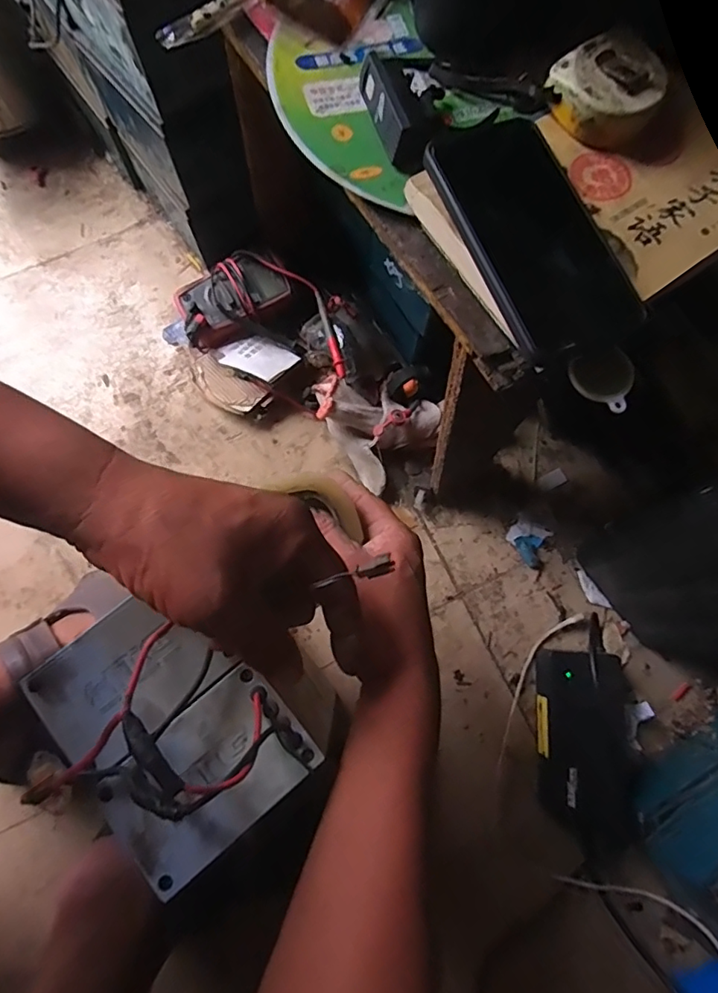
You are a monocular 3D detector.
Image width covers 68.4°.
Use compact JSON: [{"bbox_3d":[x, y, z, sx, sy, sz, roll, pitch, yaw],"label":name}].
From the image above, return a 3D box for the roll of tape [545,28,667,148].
[{"bbox_3d":[0.165,-0.266,0.346,0.064,0.025,0.062,0,76,-1],"label":"roll of tape"}]

